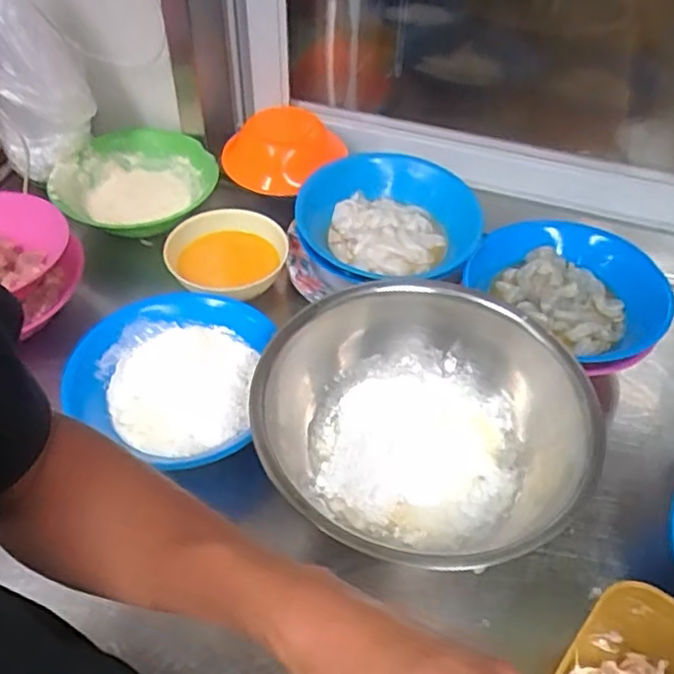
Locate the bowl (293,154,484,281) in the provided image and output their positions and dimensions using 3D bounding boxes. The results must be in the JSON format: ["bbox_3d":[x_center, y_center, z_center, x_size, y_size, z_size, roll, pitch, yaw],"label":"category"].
[{"bbox_3d":[0.053,-0.132,0.765,0.193,0.073,0.209,1,48,-2],"label":"bowl"}]

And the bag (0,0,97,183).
[{"bbox_3d":[-0.360,-0.307,0.752,0.118,0.237,0.059,-18,51,-18],"label":"bag"}]

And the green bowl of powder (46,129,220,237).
[{"bbox_3d":[-0.269,-0.193,0.859,0.209,0.083,0.173,0,48,-2],"label":"green bowl of powder"}]

